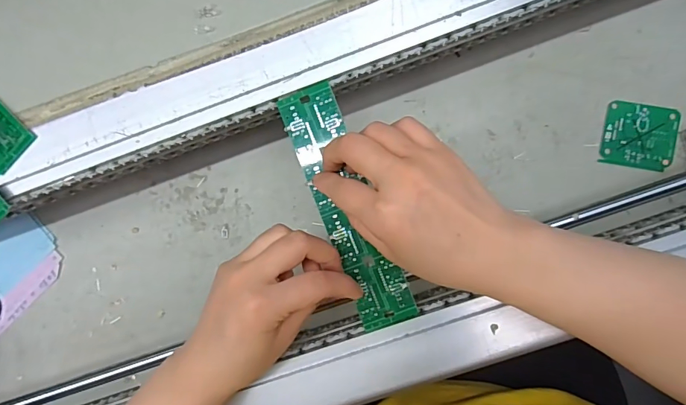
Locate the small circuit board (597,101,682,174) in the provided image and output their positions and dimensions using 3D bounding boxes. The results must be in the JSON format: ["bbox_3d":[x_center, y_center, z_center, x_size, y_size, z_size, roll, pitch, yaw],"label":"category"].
[{"bbox_3d":[0.278,-0.061,0.406,0.066,0.005,0.059,10,91,4],"label":"small circuit board"}]

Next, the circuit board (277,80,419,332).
[{"bbox_3d":[0.003,0.003,0.323,0.042,0.005,0.183,-21,89,4],"label":"circuit board"}]

